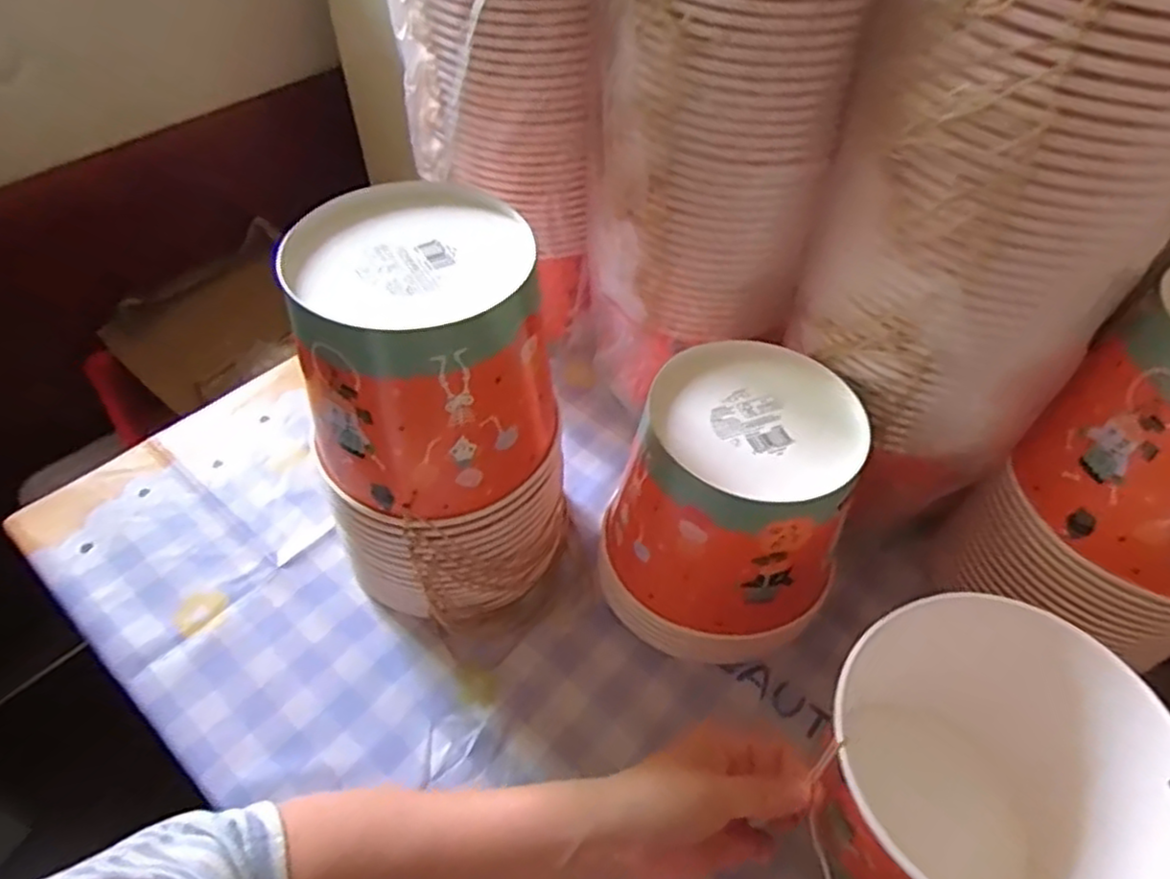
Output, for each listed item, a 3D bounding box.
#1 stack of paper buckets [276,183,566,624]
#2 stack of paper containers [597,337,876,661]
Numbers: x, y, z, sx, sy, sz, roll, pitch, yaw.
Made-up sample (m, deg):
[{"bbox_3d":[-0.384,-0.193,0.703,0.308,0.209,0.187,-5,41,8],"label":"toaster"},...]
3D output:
[{"bbox_3d":[-0.088,-0.007,0.457,0.137,0.249,0.156,-5,50,-6],"label":"stack of paper buckets"},{"bbox_3d":[0.099,0.051,0.479,0.148,0.175,0.141,19,52,14],"label":"stack of paper containers"}]

